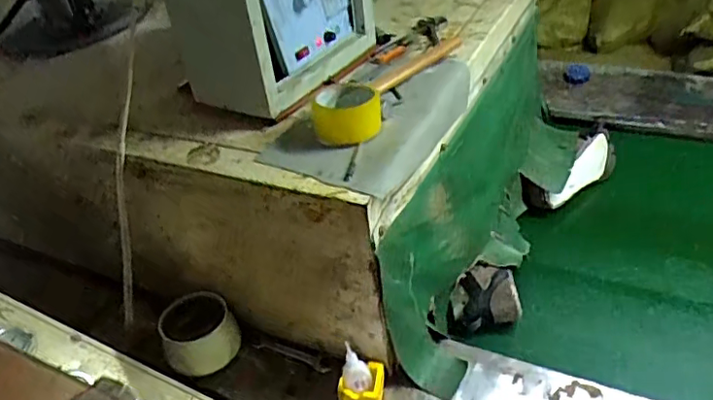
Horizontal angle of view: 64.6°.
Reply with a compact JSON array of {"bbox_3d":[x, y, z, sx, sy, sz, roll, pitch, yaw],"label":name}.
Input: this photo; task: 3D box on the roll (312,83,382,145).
[{"bbox_3d":[-0.013,-0.120,0.778,0.092,0.059,0.092,-5,37,4],"label":"roll"}]

